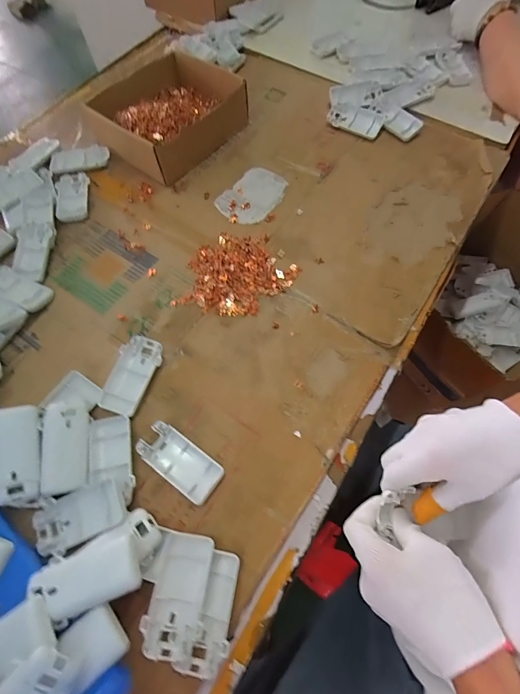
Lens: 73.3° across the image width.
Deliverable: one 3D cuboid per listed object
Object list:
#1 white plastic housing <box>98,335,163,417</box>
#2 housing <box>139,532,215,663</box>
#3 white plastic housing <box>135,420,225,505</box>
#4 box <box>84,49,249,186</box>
[{"bbox_3d":[-0.155,0.034,0.430,0.050,0.018,0.097,16,68,8],"label":"white plastic housing"},{"bbox_3d":[-0.075,0.230,0.328,0.049,0.019,0.095,16,64,-1],"label":"housing"},{"bbox_3d":[-0.089,0.127,0.392,0.098,0.014,0.046,33,71,14],"label":"white plastic housing"},{"bbox_3d":[-0.152,-0.391,0.593,0.186,0.070,0.209,35,71,15],"label":"box"}]

